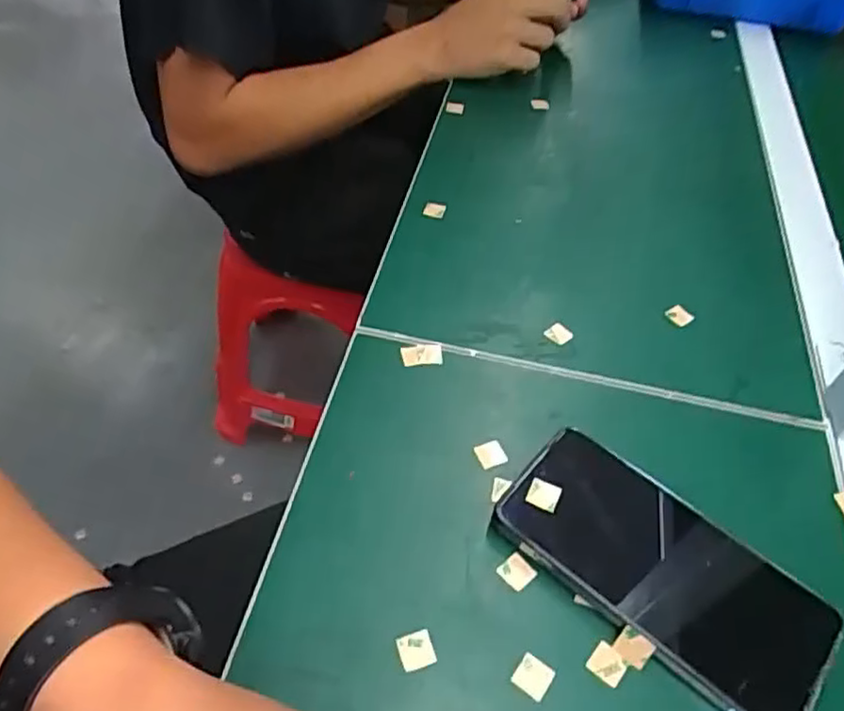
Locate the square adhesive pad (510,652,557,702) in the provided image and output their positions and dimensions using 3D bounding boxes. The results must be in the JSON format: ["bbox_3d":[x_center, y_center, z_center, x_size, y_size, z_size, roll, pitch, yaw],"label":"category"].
[{"bbox_3d":[0.051,0.146,0.308,0.016,0.004,0.016,32,54,20],"label":"square adhesive pad"}]

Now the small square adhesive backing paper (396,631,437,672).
[{"bbox_3d":[-0.003,0.136,0.312,0.016,0.004,0.016,-11,52,-15],"label":"small square adhesive backing paper"}]

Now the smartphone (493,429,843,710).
[{"bbox_3d":[0.119,0.107,0.339,0.159,0.018,0.076,36,55,22],"label":"smartphone"}]

